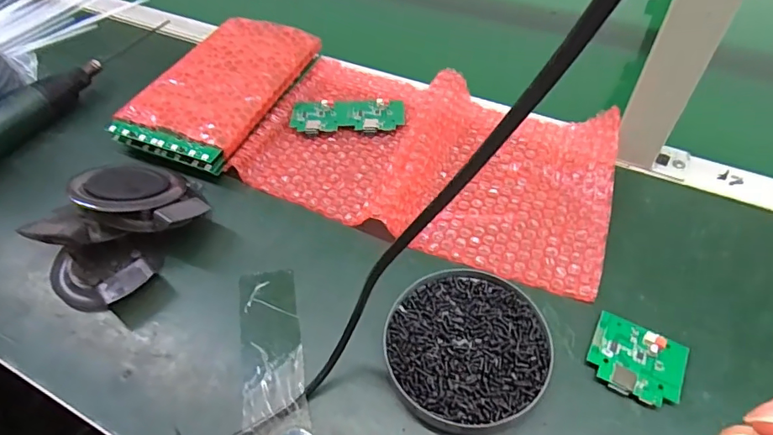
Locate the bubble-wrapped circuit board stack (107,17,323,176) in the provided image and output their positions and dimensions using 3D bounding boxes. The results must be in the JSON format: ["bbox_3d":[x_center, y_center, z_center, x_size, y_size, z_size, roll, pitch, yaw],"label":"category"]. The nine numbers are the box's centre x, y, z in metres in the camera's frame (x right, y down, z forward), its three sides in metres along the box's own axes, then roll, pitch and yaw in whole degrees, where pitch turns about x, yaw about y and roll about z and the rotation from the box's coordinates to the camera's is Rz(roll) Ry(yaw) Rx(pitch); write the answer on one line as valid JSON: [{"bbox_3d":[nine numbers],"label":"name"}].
[{"bbox_3d":[-0.174,-0.141,0.526,0.130,0.036,0.218,17,55,16],"label":"bubble-wrapped circuit board stack"}]

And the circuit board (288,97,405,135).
[{"bbox_3d":[-0.040,-0.106,0.508,0.115,0.006,0.049,-3,52,1],"label":"circuit board"}]

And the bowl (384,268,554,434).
[{"bbox_3d":[0.056,0.089,0.344,0.109,0.020,0.117,-2,52,2],"label":"bowl"}]

